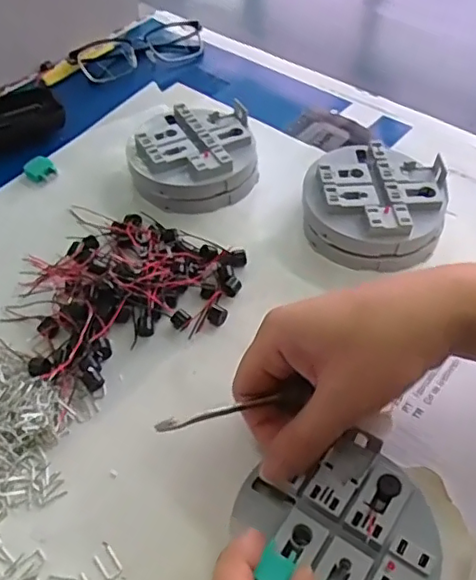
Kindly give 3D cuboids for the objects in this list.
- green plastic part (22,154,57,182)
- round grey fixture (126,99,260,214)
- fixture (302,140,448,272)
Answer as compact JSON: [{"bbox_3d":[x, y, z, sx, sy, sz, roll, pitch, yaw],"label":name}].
[{"bbox_3d":[-0.168,-0.103,0.497,0.025,0.013,0.020,-27,54,-20],"label":"green plastic part"},{"bbox_3d":[-0.037,-0.110,0.482,0.101,0.036,0.097,-1,49,1],"label":"round grey fixture"},{"bbox_3d":[0.101,-0.063,0.437,0.100,0.040,0.094,-1,49,1],"label":"fixture"}]

